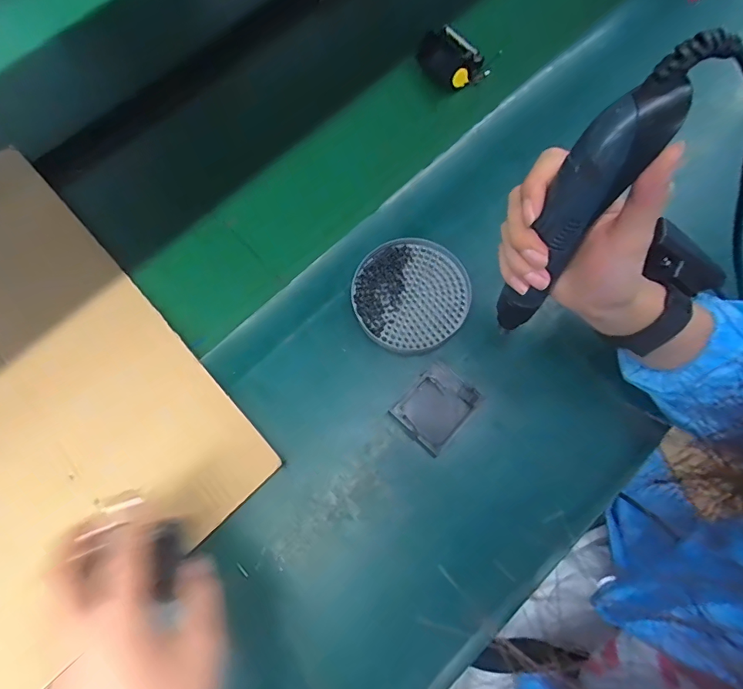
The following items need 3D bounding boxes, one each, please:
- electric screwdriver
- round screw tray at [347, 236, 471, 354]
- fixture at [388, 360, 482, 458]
[{"bbox_3d":[0.127,-0.076,0.293,0.039,0.209,0.035,29,58,11],"label":"electric screwdriver"},{"bbox_3d":[0.038,-0.050,0.445,0.112,0.022,0.113,-1,72,2],"label":"round screw tray"},{"bbox_3d":[0.060,0.057,0.414,0.057,0.016,0.072,42,78,14],"label":"fixture"}]

